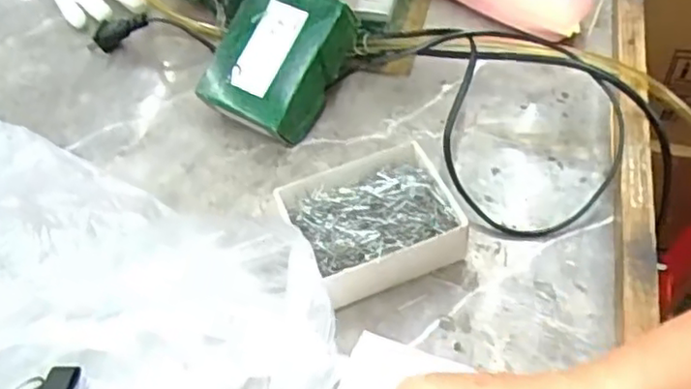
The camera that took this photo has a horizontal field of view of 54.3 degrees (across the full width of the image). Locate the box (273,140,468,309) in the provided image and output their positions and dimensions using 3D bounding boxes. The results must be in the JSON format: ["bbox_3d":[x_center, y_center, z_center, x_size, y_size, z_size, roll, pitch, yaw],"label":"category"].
[{"bbox_3d":[0.018,0.018,0.430,0.099,0.045,0.083,-23,53,-12],"label":"box"}]

